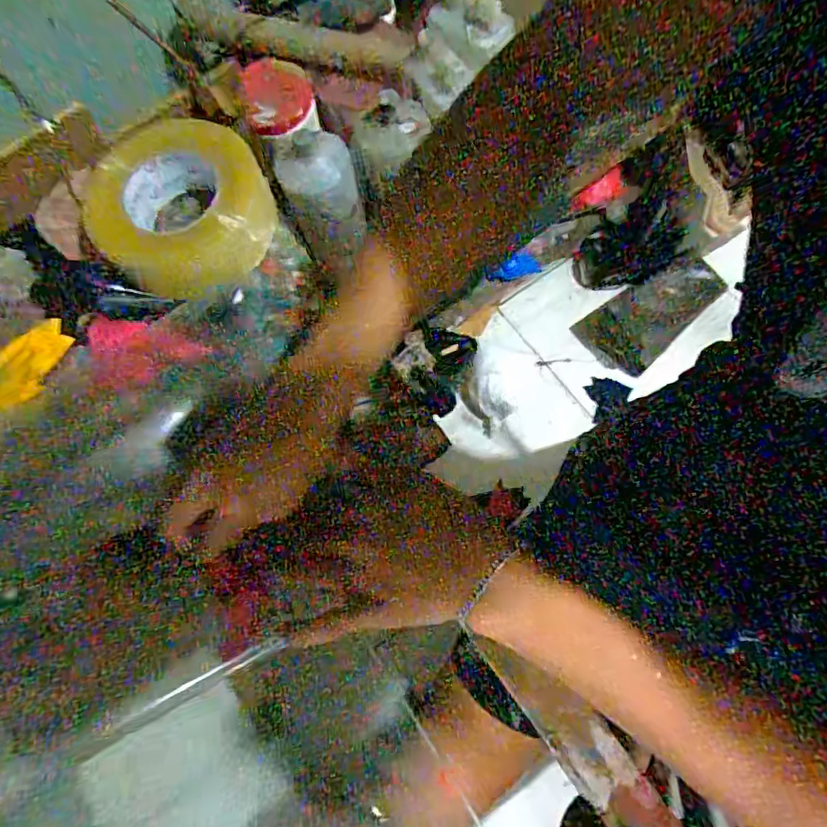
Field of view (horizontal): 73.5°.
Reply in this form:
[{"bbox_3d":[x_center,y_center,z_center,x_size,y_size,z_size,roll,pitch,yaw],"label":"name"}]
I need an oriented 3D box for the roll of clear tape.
[{"bbox_3d":[-0.191,-0.167,0.459,0.145,0.053,0.131,-23,72,-4],"label":"roll of clear tape"}]

